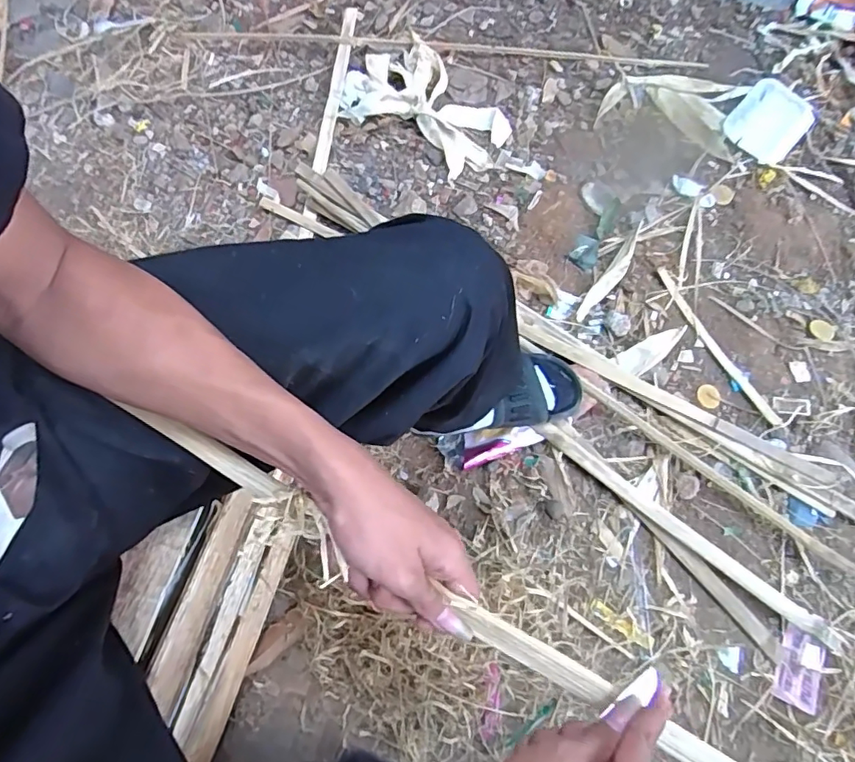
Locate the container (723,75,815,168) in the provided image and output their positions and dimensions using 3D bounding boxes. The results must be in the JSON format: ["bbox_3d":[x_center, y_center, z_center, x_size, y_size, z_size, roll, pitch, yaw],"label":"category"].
[{"bbox_3d":[0.628,-0.479,0.982,0.124,0.021,0.178,40,77,12],"label":"container"}]

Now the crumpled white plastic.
[{"bbox_3d":[0.000,-0.512,0.985,0.315,0.035,0.209,31,75,10],"label":"crumpled white plastic"}]

